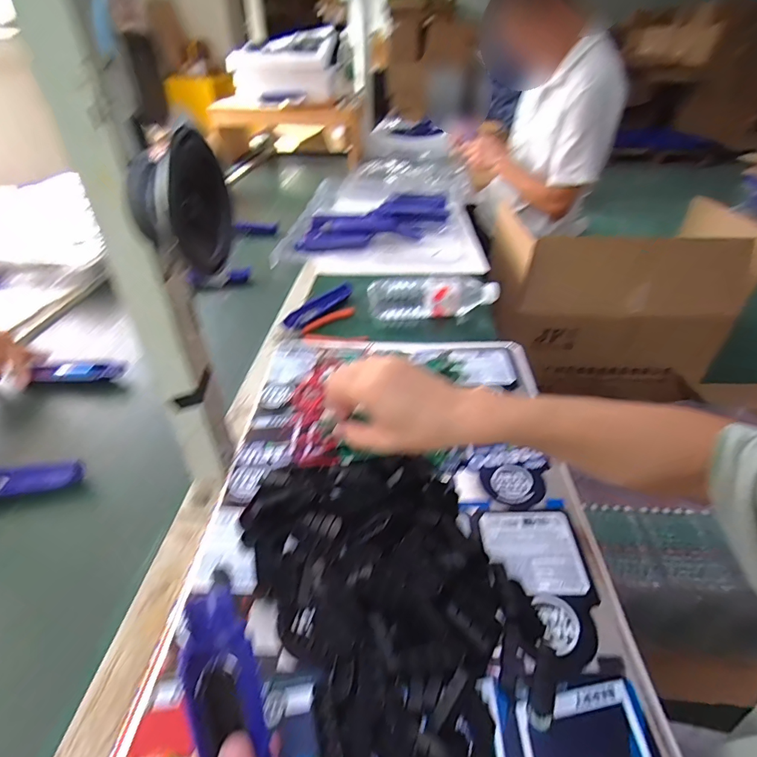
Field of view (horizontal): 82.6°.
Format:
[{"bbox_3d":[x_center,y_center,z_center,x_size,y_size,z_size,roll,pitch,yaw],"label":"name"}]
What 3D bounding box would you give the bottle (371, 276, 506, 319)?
[{"bbox_3d":[0.099,-0.149,0.773,0.229,0.056,0.058,-7,38,-10],"label":"bottle"}]

